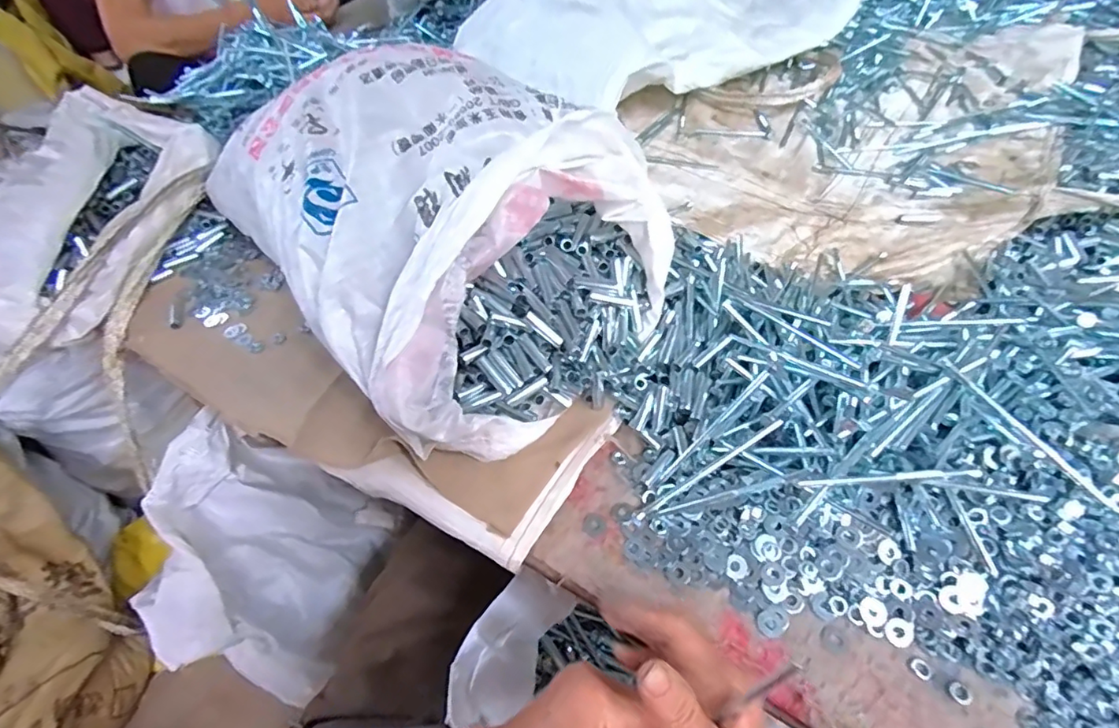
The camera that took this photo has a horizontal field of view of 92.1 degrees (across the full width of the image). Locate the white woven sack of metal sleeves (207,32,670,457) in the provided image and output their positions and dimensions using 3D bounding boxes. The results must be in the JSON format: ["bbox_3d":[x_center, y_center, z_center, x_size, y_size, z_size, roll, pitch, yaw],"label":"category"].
[{"bbox_3d":[-0.142,-0.170,0.591,0.333,0.186,0.520,-34,57,-22],"label":"white woven sack of metal sleeves"}]

